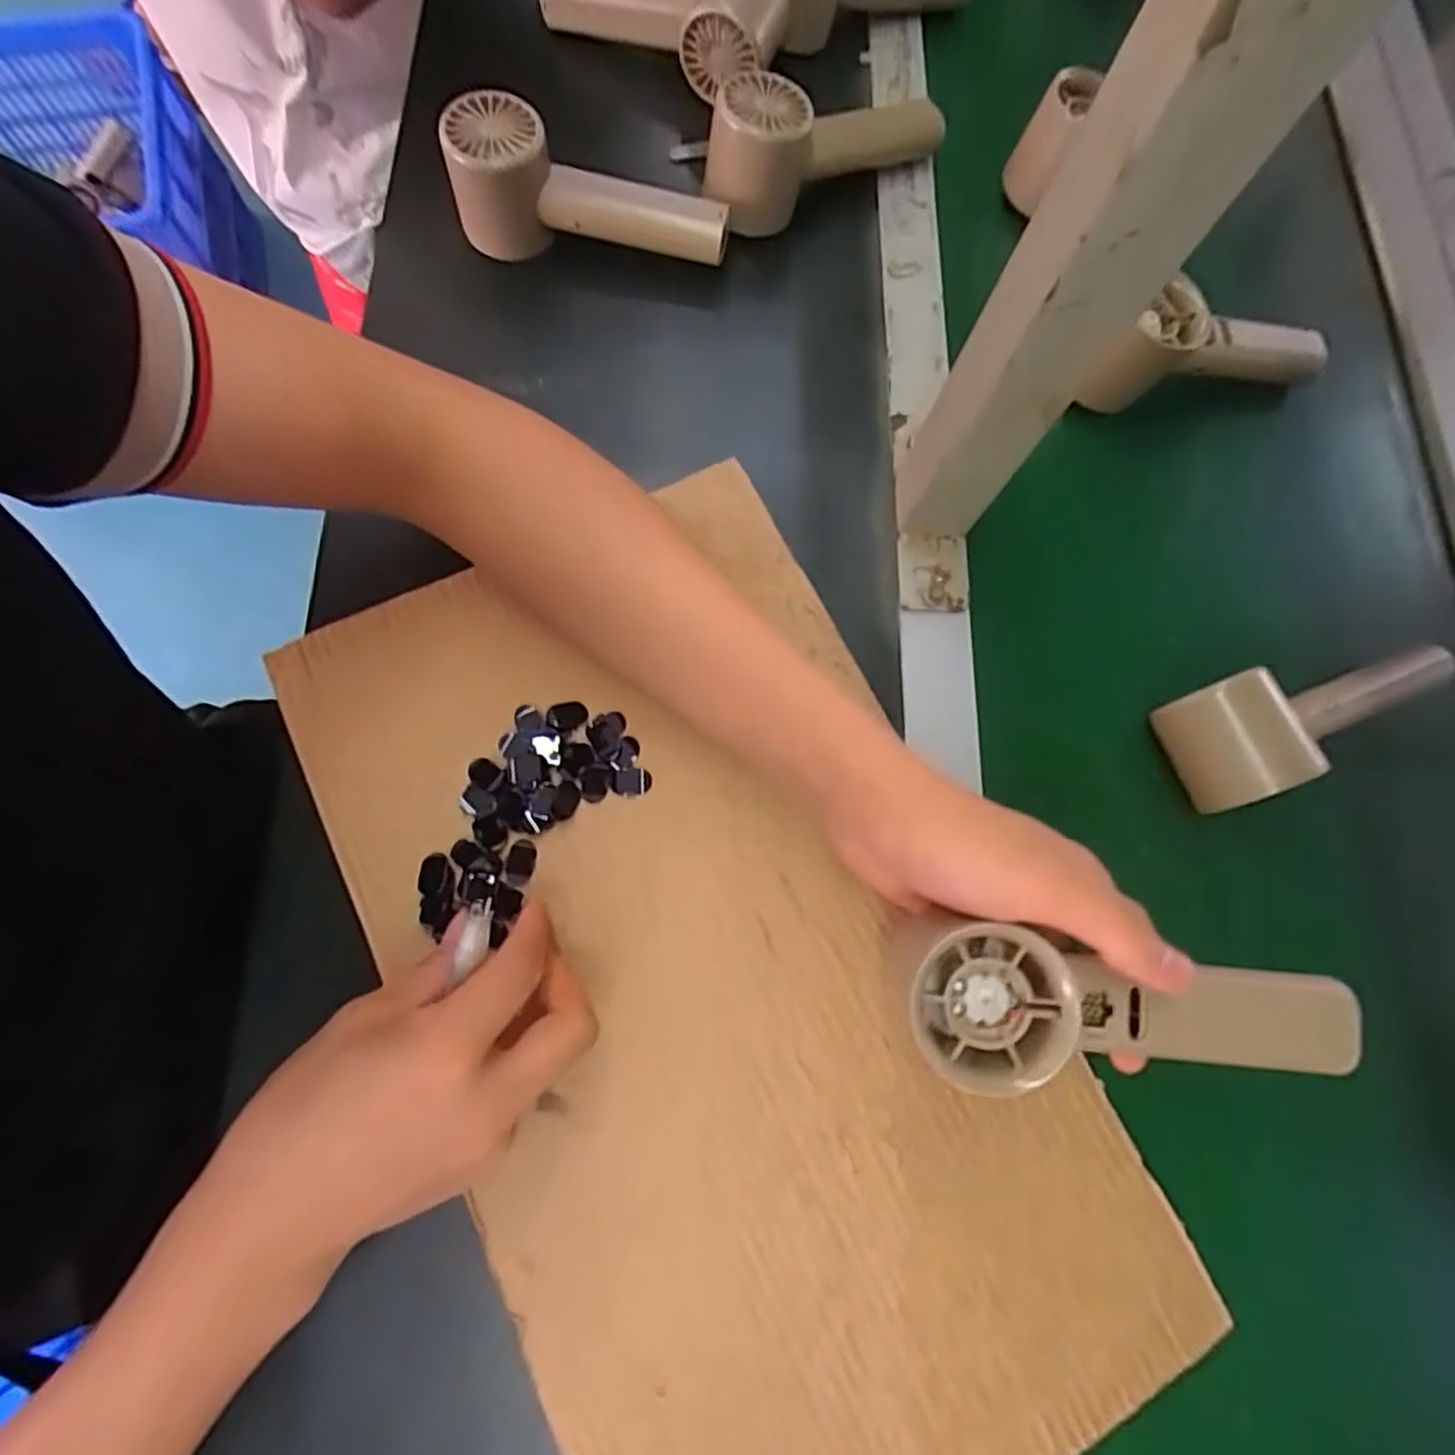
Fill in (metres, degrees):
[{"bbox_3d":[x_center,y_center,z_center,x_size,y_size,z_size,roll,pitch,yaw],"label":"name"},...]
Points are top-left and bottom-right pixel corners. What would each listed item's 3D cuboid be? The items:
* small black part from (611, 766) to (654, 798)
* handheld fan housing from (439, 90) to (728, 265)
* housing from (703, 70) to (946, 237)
[{"bbox_3d":[-0.047,0.027,0.357,0.019,0.006,0.014,3,75,-2],"label":"small black part"},{"bbox_3d":[-0.082,-0.323,0.439,0.164,0.060,0.057,6,75,-3],"label":"handheld fan housing"},{"bbox_3d":[0.067,-0.372,0.479,0.159,0.094,0.068,-4,76,-5],"label":"housing"}]

